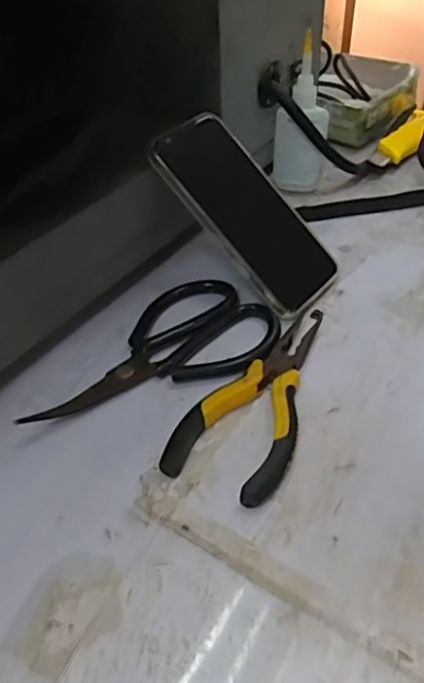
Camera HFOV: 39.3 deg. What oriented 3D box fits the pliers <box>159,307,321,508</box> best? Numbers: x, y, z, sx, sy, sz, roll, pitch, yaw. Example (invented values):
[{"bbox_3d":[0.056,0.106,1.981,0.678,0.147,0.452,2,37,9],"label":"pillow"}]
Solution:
[{"bbox_3d":[0.037,0.026,0.381,0.068,0.017,0.170,17,46,21],"label":"pliers"}]

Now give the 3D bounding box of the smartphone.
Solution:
[{"bbox_3d":[0.027,-0.097,0.444,0.160,0.012,0.084,48,53,-3],"label":"smartphone"}]

